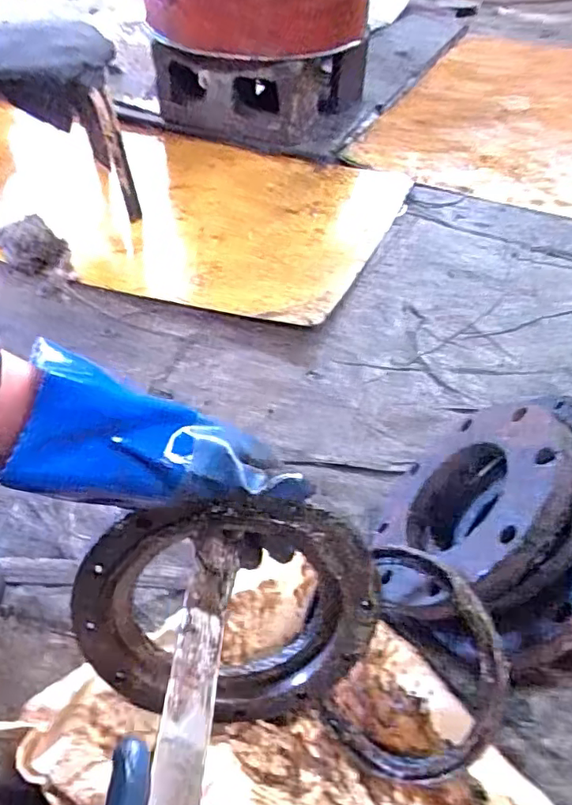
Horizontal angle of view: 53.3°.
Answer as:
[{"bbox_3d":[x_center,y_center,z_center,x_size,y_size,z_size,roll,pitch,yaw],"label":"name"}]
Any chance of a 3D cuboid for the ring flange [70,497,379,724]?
[{"bbox_3d":[-0.044,0.178,0.466,0.235,0.239,0.024,-13,25,0],"label":"ring flange"}]

